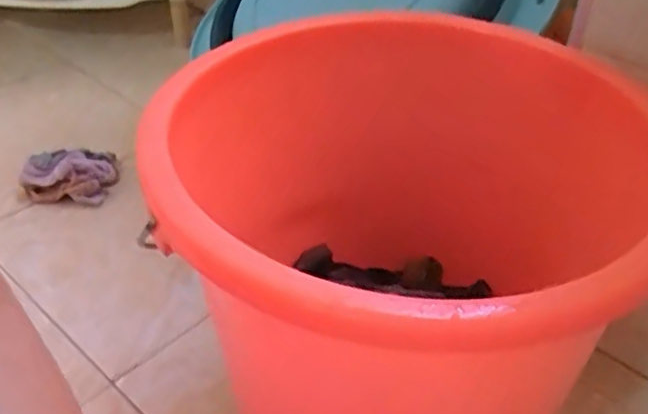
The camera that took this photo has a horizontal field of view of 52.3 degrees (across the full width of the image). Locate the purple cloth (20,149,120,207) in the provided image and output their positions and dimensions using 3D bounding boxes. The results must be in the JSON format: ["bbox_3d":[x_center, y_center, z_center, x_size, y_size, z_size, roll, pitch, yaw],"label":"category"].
[{"bbox_3d":[-0.307,-0.036,0.807,0.111,0.060,0.062,-17,43,-19],"label":"purple cloth"}]

